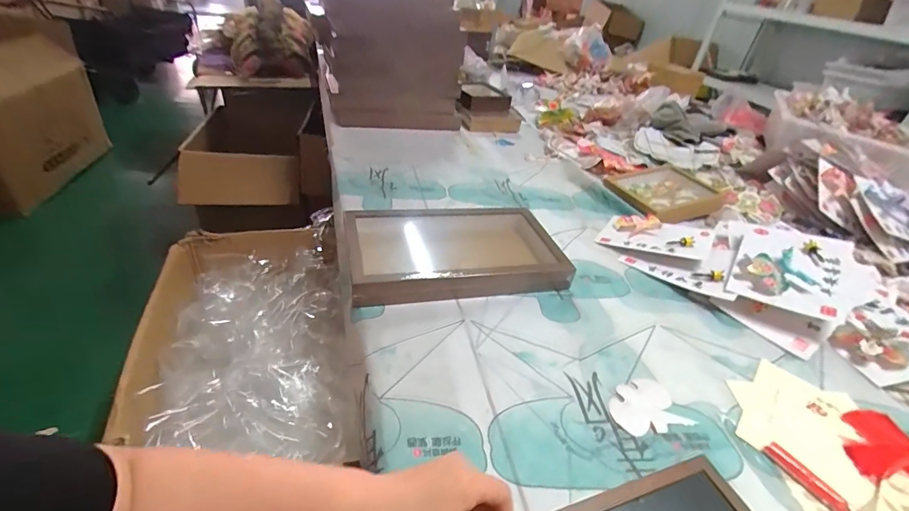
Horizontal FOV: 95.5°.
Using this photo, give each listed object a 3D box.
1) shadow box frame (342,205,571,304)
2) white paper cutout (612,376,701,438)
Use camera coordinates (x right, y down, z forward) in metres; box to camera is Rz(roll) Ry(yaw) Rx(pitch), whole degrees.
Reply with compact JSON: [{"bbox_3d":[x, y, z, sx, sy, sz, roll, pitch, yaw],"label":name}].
[{"bbox_3d":[-0.001,-0.008,0.691,0.331,0.054,0.196,-3,37,-16],"label":"shadow box frame"},{"bbox_3d":[0.232,0.185,0.508,0.093,0.004,0.070,-5,36,-18],"label":"white paper cutout"}]

